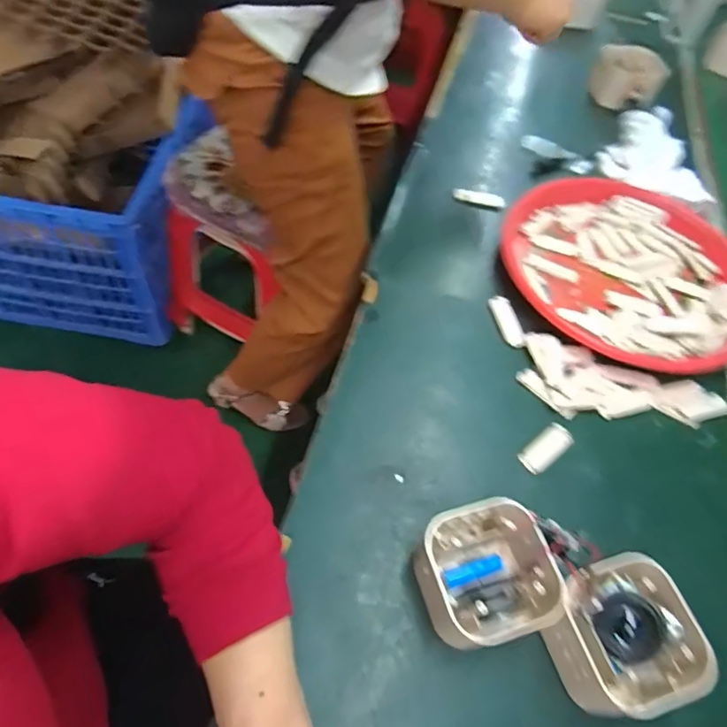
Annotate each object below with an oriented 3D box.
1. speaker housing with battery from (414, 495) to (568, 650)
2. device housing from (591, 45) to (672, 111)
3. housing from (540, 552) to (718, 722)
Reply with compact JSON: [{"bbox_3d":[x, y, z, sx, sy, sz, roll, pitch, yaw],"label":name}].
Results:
[{"bbox_3d":[0.090,0.162,0.393,0.092,0.062,0.098,-9,60,-13],"label":"speaker housing with battery"},{"bbox_3d":[0.419,-0.456,0.838,0.109,0.092,0.062,30,59,11],"label":"device housing"},{"bbox_3d":[0.180,0.199,0.379,0.094,0.062,0.091,-13,60,-18],"label":"housing"}]

